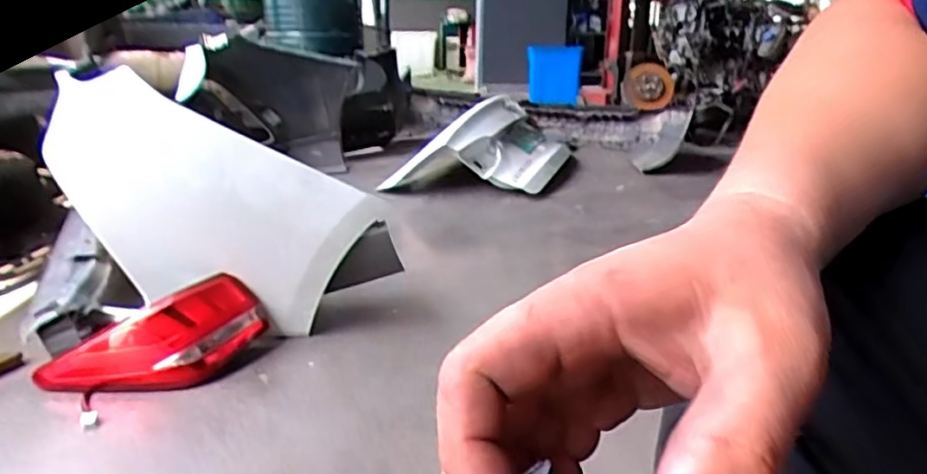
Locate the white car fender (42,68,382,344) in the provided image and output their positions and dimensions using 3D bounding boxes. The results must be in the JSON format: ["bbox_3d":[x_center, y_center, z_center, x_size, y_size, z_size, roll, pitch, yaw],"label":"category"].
[{"bbox_3d":[-0.477,-0.062,1.136,0.550,0.438,0.226,8,19,22],"label":"white car fender"}]

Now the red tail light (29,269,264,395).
[{"bbox_3d":[-0.539,0.168,1.075,0.349,0.153,0.137,-5,21,-16],"label":"red tail light"}]

